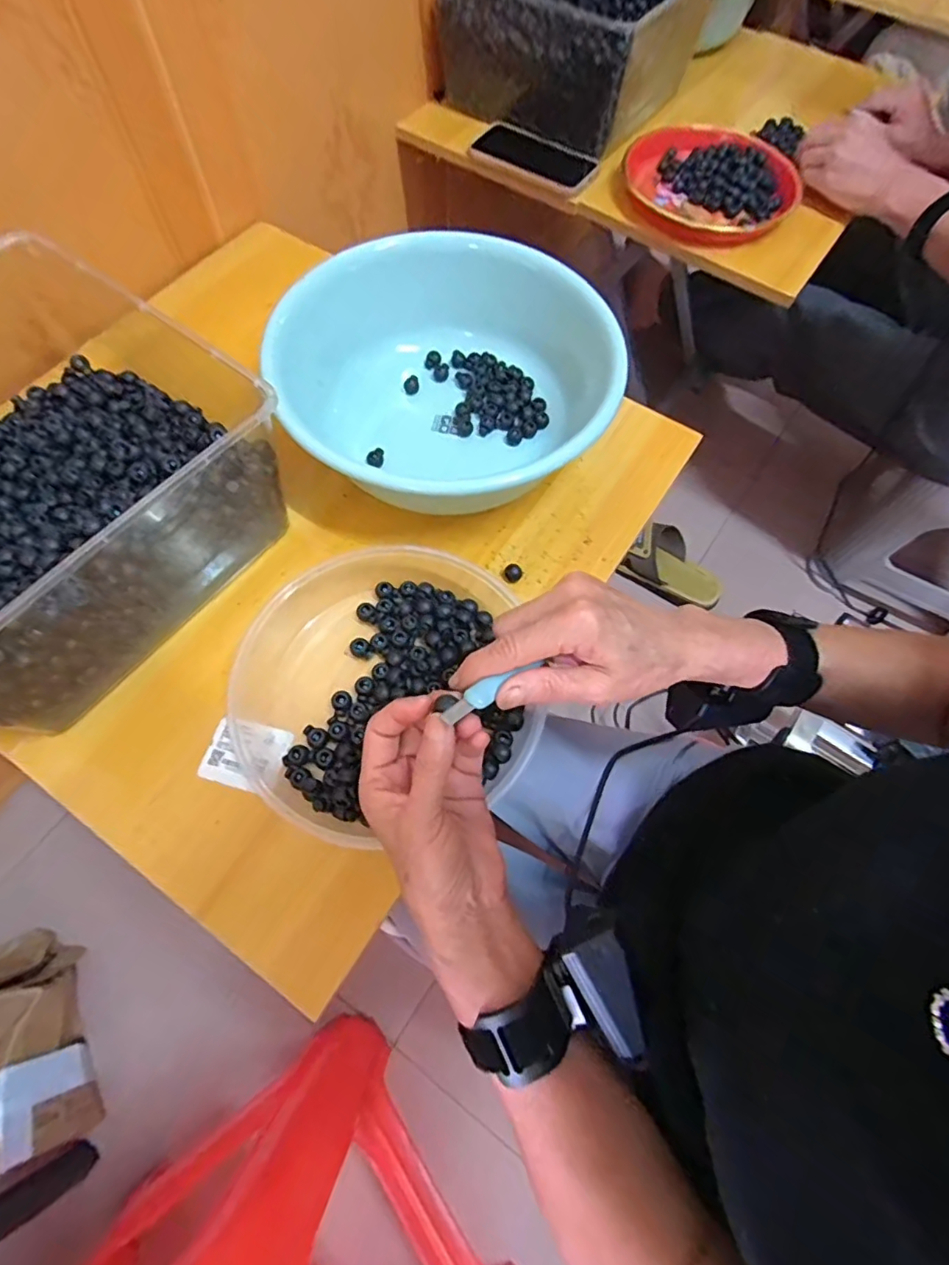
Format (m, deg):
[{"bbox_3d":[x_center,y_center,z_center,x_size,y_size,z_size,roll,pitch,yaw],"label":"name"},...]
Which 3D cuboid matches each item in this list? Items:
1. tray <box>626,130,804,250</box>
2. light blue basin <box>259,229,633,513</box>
[{"bbox_3d":[0.304,-0.581,0.740,0.214,0.032,0.214,1,66,-2],"label":"tray"},{"bbox_3d":[-0.011,-0.220,0.515,0.251,0.114,0.303,39,70,14],"label":"light blue basin"}]

